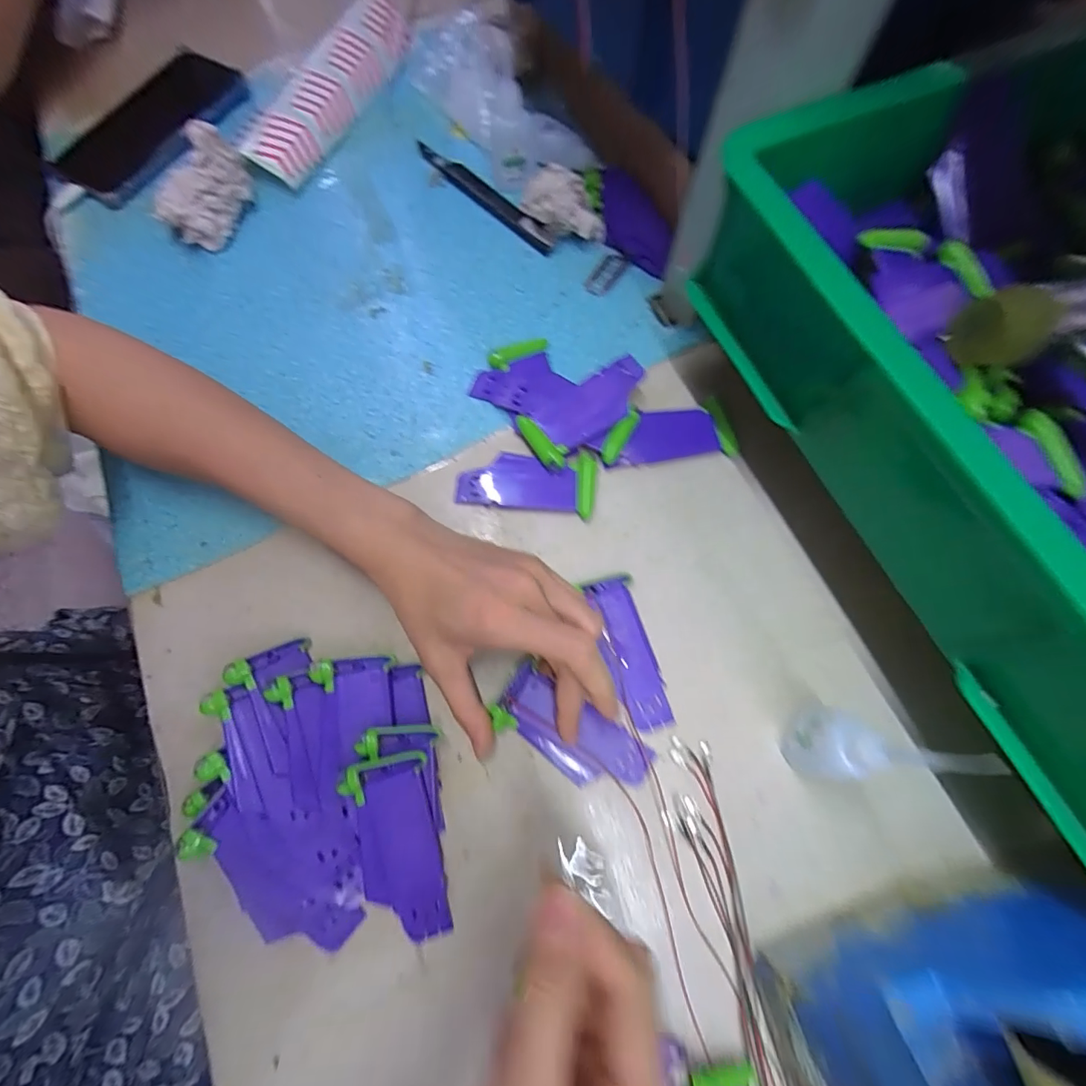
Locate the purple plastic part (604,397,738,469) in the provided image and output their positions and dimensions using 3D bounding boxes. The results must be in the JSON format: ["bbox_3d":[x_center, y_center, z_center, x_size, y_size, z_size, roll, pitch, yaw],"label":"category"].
[{"bbox_3d":[0.087,-0.073,0.315,0.084,0.009,0.037,-7,72,-1],"label":"purple plastic part"}]

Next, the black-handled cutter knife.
[{"bbox_3d":[-0.049,-0.287,0.385,0.016,0.011,0.158,-44,77,-12],"label":"black-handled cutter knife"}]

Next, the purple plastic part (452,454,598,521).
[{"bbox_3d":[-0.011,-0.041,0.307,0.089,0.006,0.040,8,72,3],"label":"purple plastic part"}]

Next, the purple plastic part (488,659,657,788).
[{"bbox_3d":[0.017,0.106,0.263,0.089,0.007,0.041,27,75,6],"label":"purple plastic part"}]

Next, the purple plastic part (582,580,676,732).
[{"bbox_3d":[0.050,0.064,0.272,0.029,0.010,0.087,-16,76,-10],"label":"purple plastic part"}]

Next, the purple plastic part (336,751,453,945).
[{"bbox_3d":[-0.072,0.155,0.239,0.042,0.010,0.091,-16,88,-4],"label":"purple plastic part"}]

